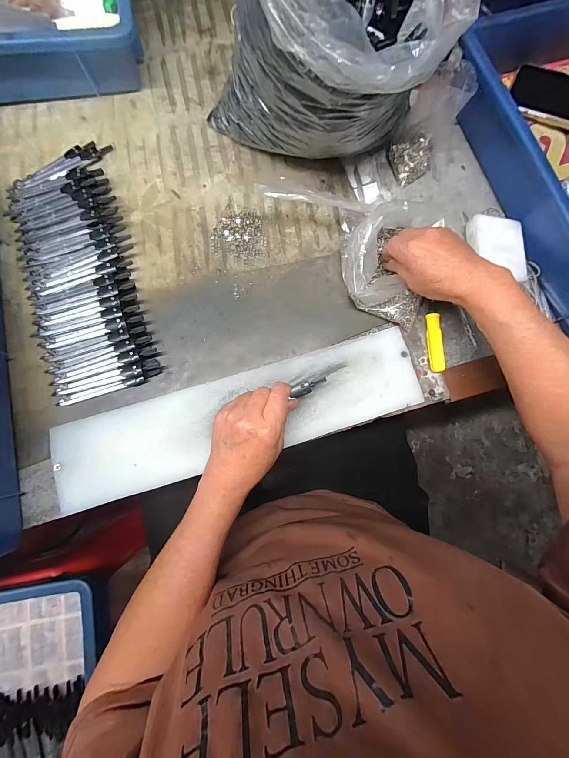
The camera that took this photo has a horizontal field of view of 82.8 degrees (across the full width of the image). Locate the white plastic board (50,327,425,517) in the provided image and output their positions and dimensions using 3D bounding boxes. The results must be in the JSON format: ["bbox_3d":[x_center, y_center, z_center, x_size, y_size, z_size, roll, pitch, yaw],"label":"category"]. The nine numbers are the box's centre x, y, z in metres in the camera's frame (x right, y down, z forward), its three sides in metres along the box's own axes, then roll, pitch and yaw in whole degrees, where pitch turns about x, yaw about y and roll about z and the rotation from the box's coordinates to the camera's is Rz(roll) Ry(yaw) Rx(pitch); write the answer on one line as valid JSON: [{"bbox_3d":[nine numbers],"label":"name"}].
[{"bbox_3d":[-0.044,0.039,0.355,0.398,0.010,0.092,-17,76,-5],"label":"white plastic board"}]

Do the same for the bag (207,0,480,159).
[{"bbox_3d":[0.040,-0.328,0.314,0.215,0.217,0.164,43,84,6],"label":"bag"}]

